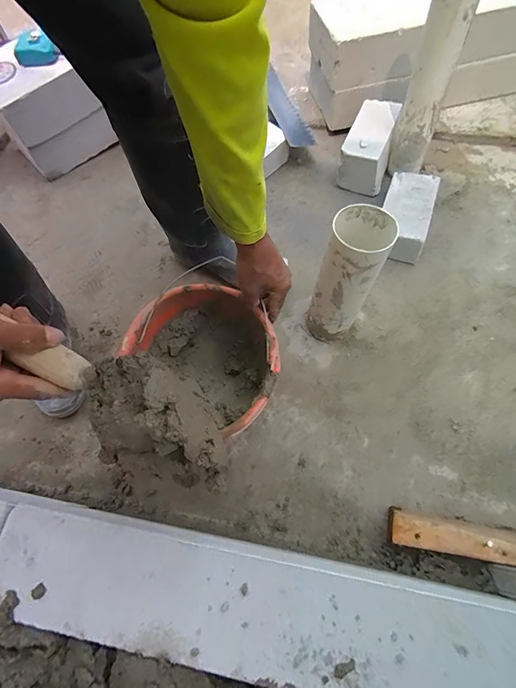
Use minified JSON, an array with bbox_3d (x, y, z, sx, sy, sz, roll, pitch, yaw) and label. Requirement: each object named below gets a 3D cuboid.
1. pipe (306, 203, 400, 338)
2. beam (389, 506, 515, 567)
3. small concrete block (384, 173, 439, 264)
[{"bbox_3d":[0.147,-0.099,0.622,0.084,0.263,0.088,-1,62,2],"label":"pipe"},{"bbox_3d":[0.352,0.293,0.538,0.319,0.040,0.054,8,63,6],"label":"beam"},{"bbox_3d":[0.320,-0.279,0.815,0.101,0.071,0.213,18,66,11],"label":"small concrete block"}]

